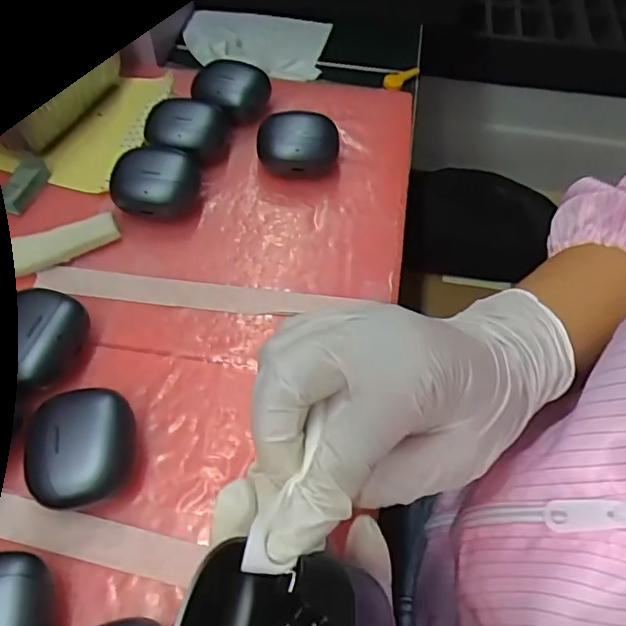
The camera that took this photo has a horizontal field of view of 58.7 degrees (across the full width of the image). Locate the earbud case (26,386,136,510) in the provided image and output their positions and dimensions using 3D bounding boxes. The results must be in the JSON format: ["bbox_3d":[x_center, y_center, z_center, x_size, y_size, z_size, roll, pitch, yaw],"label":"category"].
[{"bbox_3d":[-0.111,0.066,0.272,0.044,0.032,0.054,-5,57,-4],"label":"earbud case"}]

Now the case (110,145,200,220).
[{"bbox_3d":[-0.103,-0.084,0.365,0.052,0.031,0.044,-5,57,-4],"label":"case"}]

